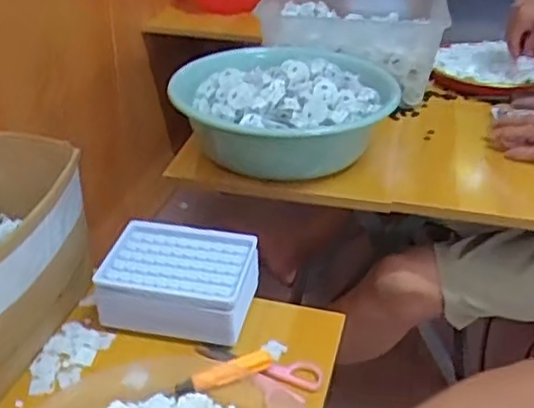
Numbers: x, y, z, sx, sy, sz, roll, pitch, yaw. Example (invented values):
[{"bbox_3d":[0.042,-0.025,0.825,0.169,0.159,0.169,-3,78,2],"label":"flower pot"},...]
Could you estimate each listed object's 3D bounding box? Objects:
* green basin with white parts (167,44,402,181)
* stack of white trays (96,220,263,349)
[{"bbox_3d":[0.025,-0.123,0.922,0.265,0.119,0.267,1,31,-1],"label":"green basin with white parts"},{"bbox_3d":[-0.081,0.072,0.634,0.141,0.054,0.103,6,31,8],"label":"stack of white trays"}]

